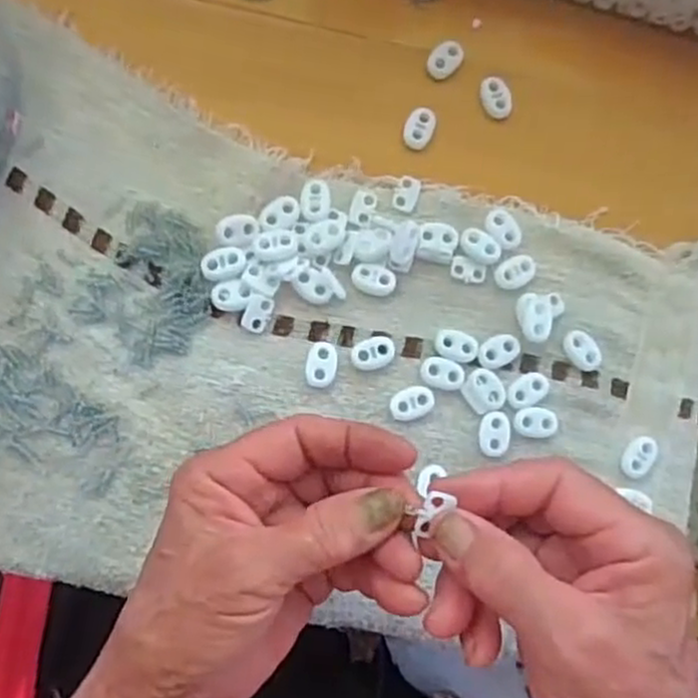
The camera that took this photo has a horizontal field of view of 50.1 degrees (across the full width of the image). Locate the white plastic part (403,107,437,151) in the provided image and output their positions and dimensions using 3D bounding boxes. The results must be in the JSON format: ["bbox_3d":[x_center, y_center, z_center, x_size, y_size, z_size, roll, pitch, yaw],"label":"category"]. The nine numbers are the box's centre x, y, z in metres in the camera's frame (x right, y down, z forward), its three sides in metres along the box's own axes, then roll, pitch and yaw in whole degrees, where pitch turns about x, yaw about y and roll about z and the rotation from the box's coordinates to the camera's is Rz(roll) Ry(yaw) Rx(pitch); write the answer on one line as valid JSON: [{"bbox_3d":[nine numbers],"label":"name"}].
[{"bbox_3d":[0.037,-0.118,0.400,0.015,0.008,0.023,24,82,-3],"label":"white plastic part"}]

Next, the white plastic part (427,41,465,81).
[{"bbox_3d":[0.052,-0.157,0.405,0.015,0.006,0.022,42,81,-1],"label":"white plastic part"}]

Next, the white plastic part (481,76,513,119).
[{"bbox_3d":[0.080,-0.136,0.406,0.015,0.006,0.023,-24,87,-9],"label":"white plastic part"}]

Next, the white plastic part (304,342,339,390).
[{"bbox_3d":[-0.014,0.008,0.372,0.016,0.007,0.023,7,83,-6],"label":"white plastic part"}]

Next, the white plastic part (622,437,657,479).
[{"bbox_3d":[0.149,0.056,0.386,0.014,0.006,0.022,32,81,-2],"label":"white plastic part"}]

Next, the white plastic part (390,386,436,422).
[{"bbox_3d":[0.032,0.027,0.374,0.022,0.004,0.015,-25,87,-9],"label":"white plastic part"}]

